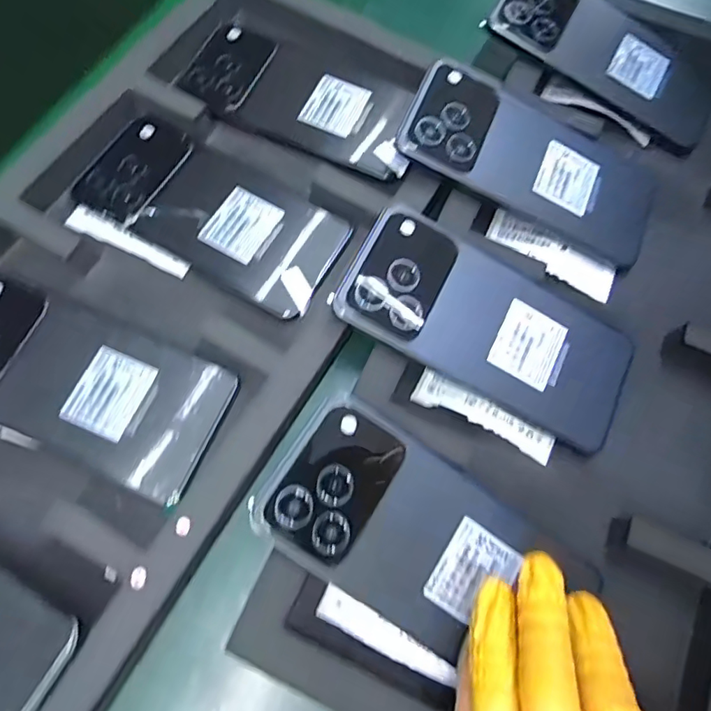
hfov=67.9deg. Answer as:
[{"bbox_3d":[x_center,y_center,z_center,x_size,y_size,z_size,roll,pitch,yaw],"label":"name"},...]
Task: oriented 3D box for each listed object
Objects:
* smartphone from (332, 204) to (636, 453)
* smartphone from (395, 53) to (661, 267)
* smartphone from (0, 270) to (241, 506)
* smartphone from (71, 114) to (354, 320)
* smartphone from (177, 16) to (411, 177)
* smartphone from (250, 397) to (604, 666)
[{"bbox_3d":[0.075,-0.016,0.288,0.162,0.007,0.076,28,71,-5],"label":"smartphone"},{"bbox_3d":[0.110,-0.119,0.324,0.162,0.009,0.080,23,70,-9],"label":"smartphone"},{"bbox_3d":[-0.147,0.012,0.281,0.158,0.013,0.075,23,70,7],"label":"smartphone"},{"bbox_3d":[-0.085,-0.089,0.319,0.157,0.013,0.075,30,71,9],"label":"smartphone"},{"bbox_3d":[-0.036,-0.173,0.351,0.165,0.011,0.076,28,71,9],"label":"smartphone"},{"bbox_3d":[0.034,0.087,0.249,0.152,0.005,0.076,33,71,-1],"label":"smartphone"}]

